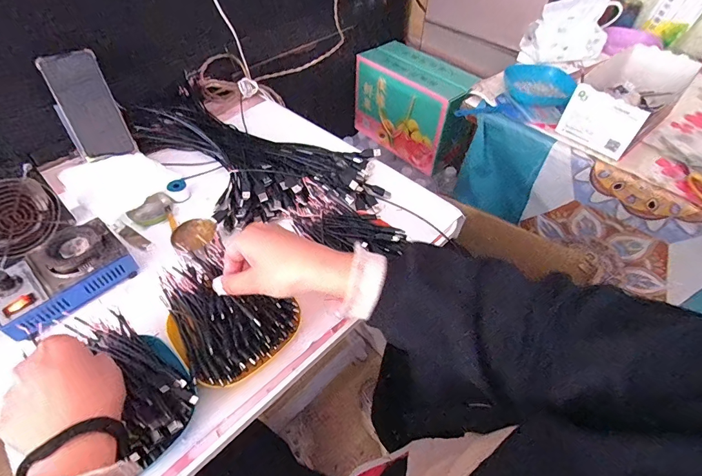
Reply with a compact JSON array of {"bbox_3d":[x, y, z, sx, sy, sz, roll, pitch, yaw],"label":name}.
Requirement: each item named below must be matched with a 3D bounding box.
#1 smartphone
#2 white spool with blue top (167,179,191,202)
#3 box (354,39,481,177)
[{"bbox_3d":[-0.426,-0.214,0.620,0.077,0.160,0.007,-22,28,-16],"label":"smartphone"},{"bbox_3d":[-0.279,-0.077,0.610,0.032,0.025,0.033,1,50,-1],"label":"white spool with blue top"},{"bbox_3d":[0.184,-0.385,1.112,0.157,0.235,0.336,-35,59,-26],"label":"box"}]

